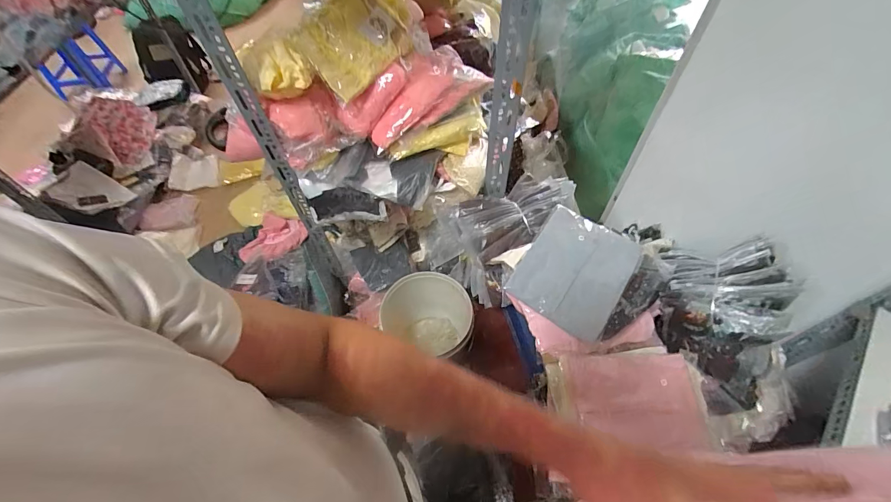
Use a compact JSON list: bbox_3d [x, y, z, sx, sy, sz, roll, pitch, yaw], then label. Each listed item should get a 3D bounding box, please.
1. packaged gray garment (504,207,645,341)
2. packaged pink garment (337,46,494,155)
[{"bbox_3d":[0.276,0.039,0.817,0.211,0.028,0.246,29,76,9],"label":"packaged gray garment"},{"bbox_3d":[-0.083,-0.403,0.988,0.385,0.133,0.177,-30,60,-18],"label":"packaged pink garment"}]

